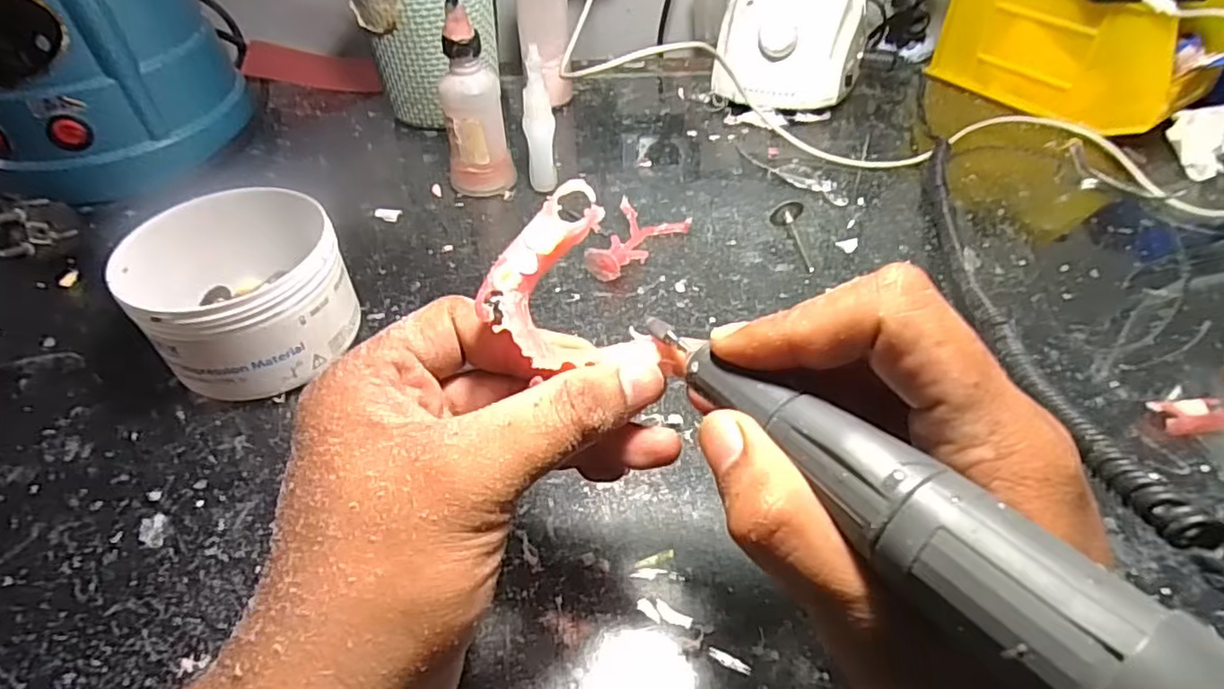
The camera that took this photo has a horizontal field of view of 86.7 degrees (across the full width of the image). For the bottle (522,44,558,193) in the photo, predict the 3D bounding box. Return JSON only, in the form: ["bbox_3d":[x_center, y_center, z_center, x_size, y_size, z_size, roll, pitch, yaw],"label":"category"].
[{"bbox_3d":[-0.046,-0.138,0.408,0.018,0.085,0.020,-4,46,-3],"label":"bottle"}]

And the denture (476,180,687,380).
[{"bbox_3d":[-0.012,-0.010,0.193,0.047,0.013,0.066,-33,93,-27],"label":"denture"}]

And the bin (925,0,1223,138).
[{"bbox_3d":[0.340,-0.225,0.483,0.087,0.088,0.169,-29,52,-25],"label":"bin"}]

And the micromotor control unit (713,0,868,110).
[{"bbox_3d":[0.141,-0.238,0.506,0.103,0.080,0.114,14,48,14],"label":"micromotor control unit"}]

